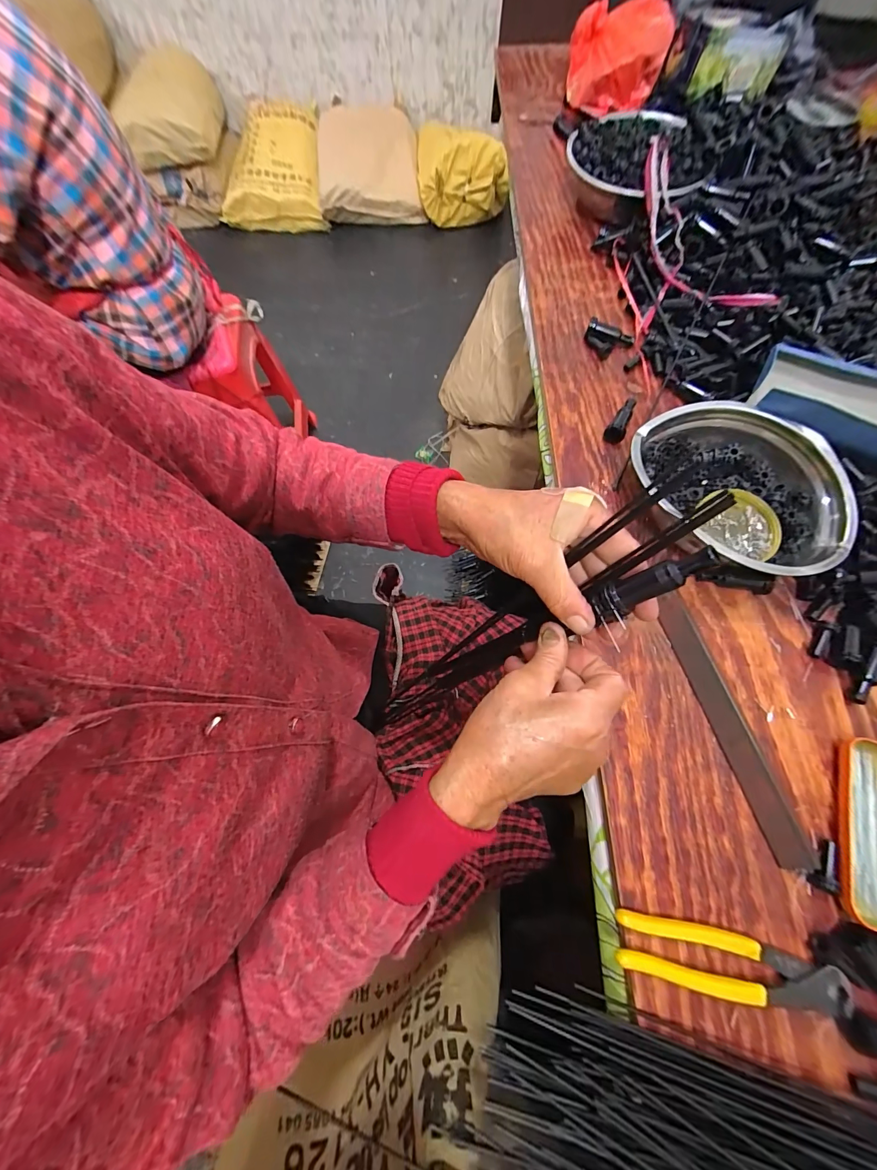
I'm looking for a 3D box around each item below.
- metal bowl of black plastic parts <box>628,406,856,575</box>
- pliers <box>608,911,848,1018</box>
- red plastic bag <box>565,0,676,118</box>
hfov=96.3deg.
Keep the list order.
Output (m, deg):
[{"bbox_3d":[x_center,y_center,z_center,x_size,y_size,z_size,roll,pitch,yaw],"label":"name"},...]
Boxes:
[{"bbox_3d":[0.328,-0.102,0.425,0.168,0.067,0.206,-18,70,-5],"label":"metal bowl of black plastic parts"},{"bbox_3d":[0.222,0.289,0.301,0.166,0.015,0.039,9,70,5],"label":"pliers"},{"bbox_3d":[0.328,-0.992,0.741,0.160,0.113,0.276,10,70,5],"label":"red plastic bag"}]

